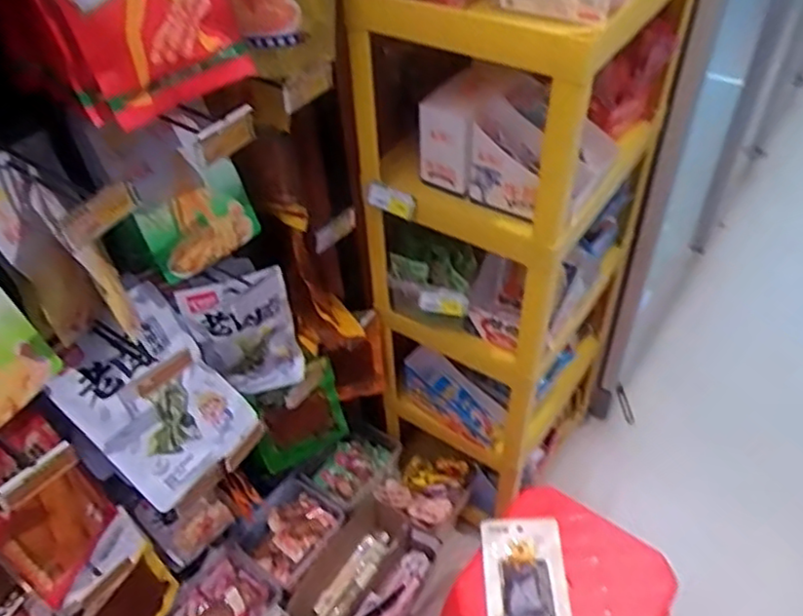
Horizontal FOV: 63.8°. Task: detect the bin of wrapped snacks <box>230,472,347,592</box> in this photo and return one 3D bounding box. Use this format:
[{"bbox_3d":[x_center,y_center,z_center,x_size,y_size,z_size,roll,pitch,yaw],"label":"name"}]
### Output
[{"bbox_3d":[-0.233,0.480,1.386,0.171,0.071,0.201,28,53,28],"label":"bin of wrapped snacks"}]

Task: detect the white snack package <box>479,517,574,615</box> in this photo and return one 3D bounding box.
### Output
[{"bbox_3d":[0.199,0.435,1.040,0.132,0.016,0.192,-5,46,6],"label":"white snack package"}]

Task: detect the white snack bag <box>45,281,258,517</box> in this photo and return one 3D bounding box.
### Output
[{"bbox_3d":[-0.363,0.136,0.960,0.032,0.281,0.201,-13,28,51],"label":"white snack bag"}]

